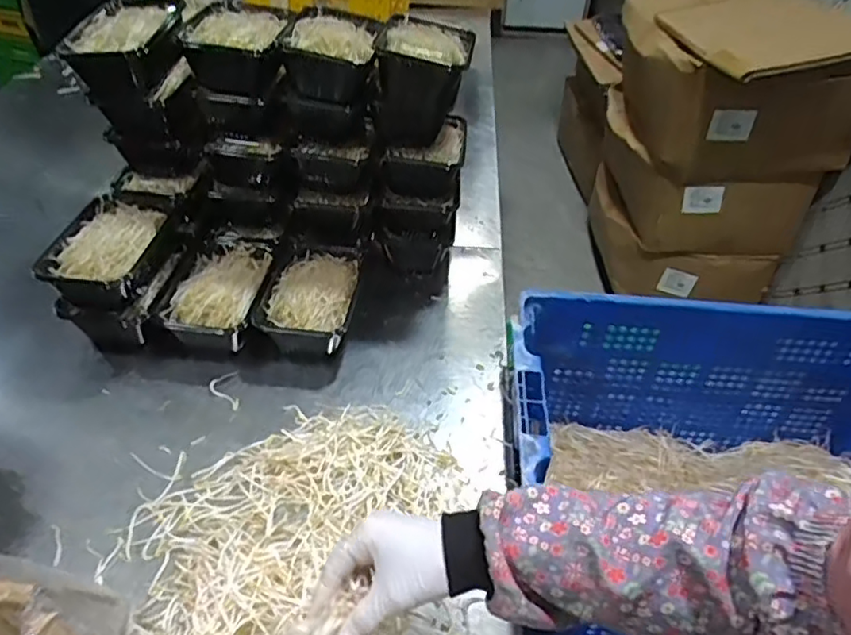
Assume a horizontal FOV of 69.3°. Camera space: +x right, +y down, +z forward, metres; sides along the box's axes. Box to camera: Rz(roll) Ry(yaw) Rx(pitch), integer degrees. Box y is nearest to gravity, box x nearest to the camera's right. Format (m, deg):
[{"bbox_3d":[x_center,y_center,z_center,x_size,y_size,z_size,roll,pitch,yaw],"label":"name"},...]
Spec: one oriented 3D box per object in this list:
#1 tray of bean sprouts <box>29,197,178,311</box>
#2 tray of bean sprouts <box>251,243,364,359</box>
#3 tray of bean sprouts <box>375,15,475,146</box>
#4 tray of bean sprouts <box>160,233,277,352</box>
[{"bbox_3d":[-0.406,-0.085,0.800,0.123,0.067,0.182,7,43,5],"label":"tray of bean sprouts"},{"bbox_3d":[-0.155,-0.024,0.841,0.119,0.061,0.185,7,43,4],"label":"tray of bean sprouts"},{"bbox_3d":[-0.004,-0.312,0.819,0.118,0.123,0.157,6,43,4],"label":"tray of bean sprouts"},{"bbox_3d":[-0.277,-0.034,0.845,0.114,0.059,0.185,6,43,3],"label":"tray of bean sprouts"}]

